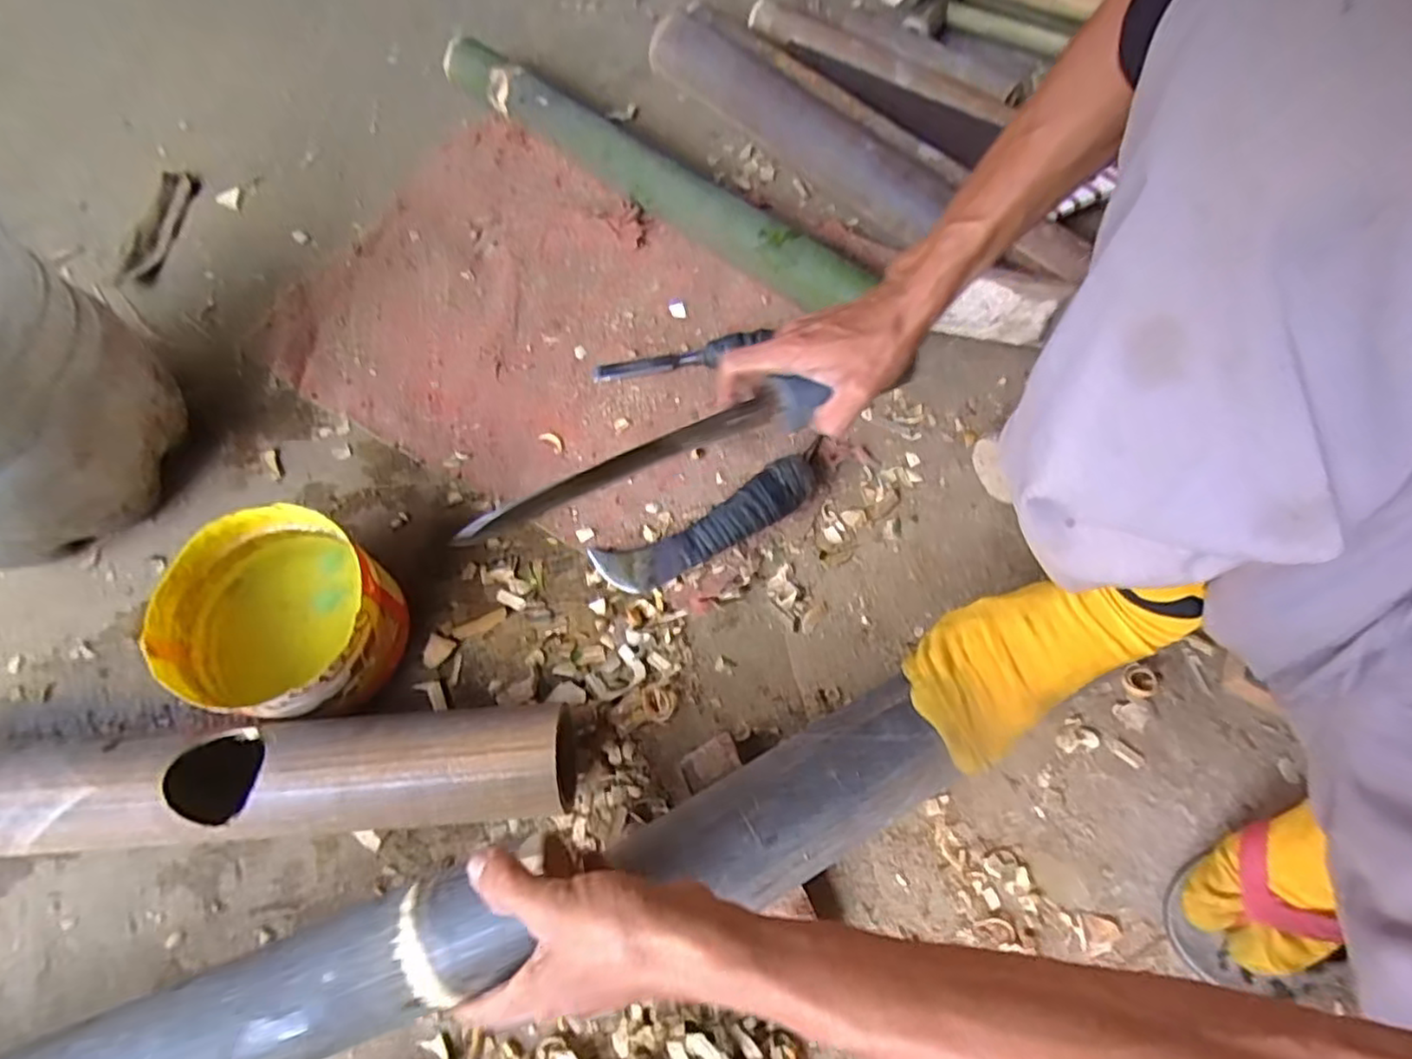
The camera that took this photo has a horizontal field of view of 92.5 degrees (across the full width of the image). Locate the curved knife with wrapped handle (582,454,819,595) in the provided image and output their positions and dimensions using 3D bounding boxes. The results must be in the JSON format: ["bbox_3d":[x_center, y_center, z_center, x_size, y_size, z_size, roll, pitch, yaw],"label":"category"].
[{"bbox_3d":[0.002,-0.003,0.603,0.203,0.039,0.049,-24,69,-10],"label":"curved knife with wrapped handle"}]

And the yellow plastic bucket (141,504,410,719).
[{"bbox_3d":[-0.318,0.071,0.533,0.142,0.099,0.145,0,67,0],"label":"yellow plastic bucket"}]

